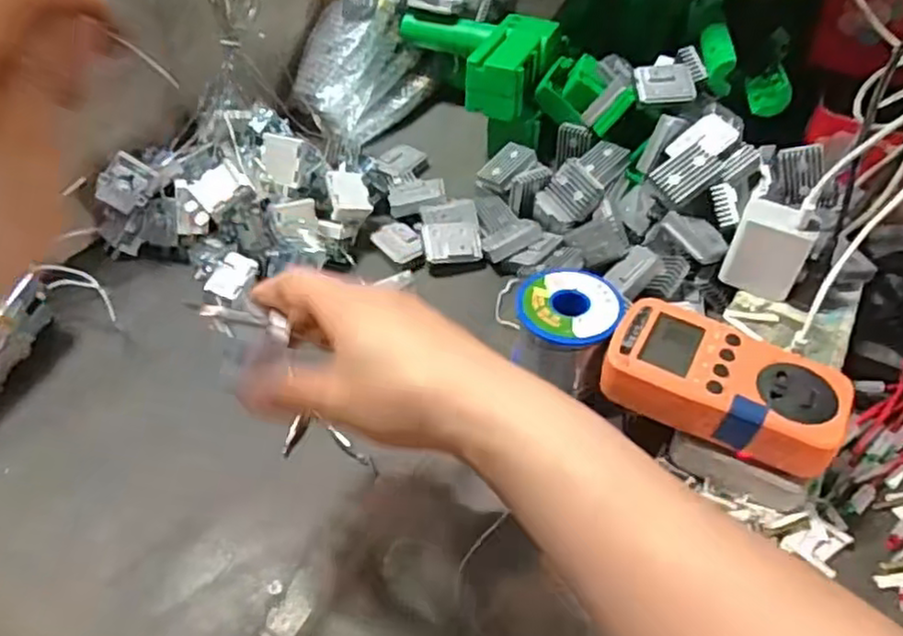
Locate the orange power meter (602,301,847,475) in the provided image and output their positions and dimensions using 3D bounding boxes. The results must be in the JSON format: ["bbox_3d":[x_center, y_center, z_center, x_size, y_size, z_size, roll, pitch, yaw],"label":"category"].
[{"bbox_3d":[0.155,0.037,0.396,0.126,0.034,0.067,24,50,22],"label":"orange power meter"}]

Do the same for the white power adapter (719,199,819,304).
[{"bbox_3d":[0.214,-0.047,0.465,0.047,0.055,0.027,28,52,25],"label":"white power adapter"}]

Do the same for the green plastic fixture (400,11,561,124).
[{"bbox_3d":[0.014,-0.241,0.635,0.148,0.044,0.112,14,47,13],"label":"green plastic fixture"}]

